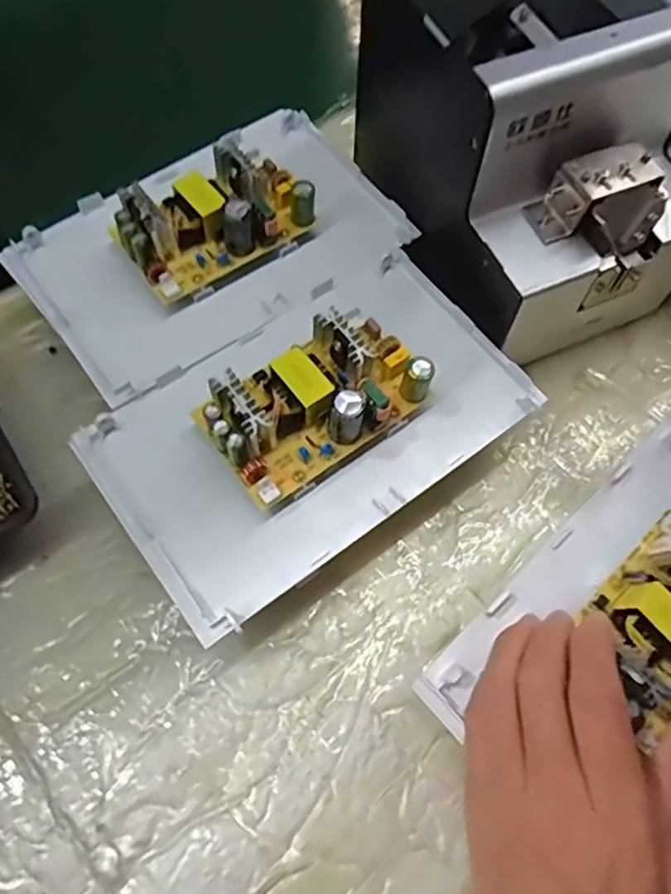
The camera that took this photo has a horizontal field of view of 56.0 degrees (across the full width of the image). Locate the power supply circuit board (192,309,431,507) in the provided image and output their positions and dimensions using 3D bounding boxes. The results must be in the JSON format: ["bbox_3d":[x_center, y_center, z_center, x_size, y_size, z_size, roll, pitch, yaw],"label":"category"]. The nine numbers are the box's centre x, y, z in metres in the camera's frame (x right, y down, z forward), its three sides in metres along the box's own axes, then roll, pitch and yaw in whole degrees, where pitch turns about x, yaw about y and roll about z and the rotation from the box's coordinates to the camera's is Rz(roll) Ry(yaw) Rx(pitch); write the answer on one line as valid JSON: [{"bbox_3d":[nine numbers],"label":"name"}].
[{"bbox_3d":[-0.010,-0.022,0.291,0.098,0.037,0.058,-34,68,-16],"label":"power supply circuit board"}]

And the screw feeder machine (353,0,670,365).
[{"bbox_3d":[0.109,-0.161,0.347,0.138,0.143,0.172,-21,66,-11],"label":"screw feeder machine"}]

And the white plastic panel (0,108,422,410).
[{"bbox_3d":[-0.064,-0.115,0.348,0.200,0.011,0.122,-33,69,-16],"label":"white plastic panel"}]

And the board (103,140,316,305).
[{"bbox_3d":[-0.066,-0.123,0.337,0.101,0.036,0.055,-35,68,-16],"label":"board"}]

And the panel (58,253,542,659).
[{"bbox_3d":[-0.010,-0.014,0.306,0.199,0.009,0.118,-35,69,-16],"label":"panel"}]

